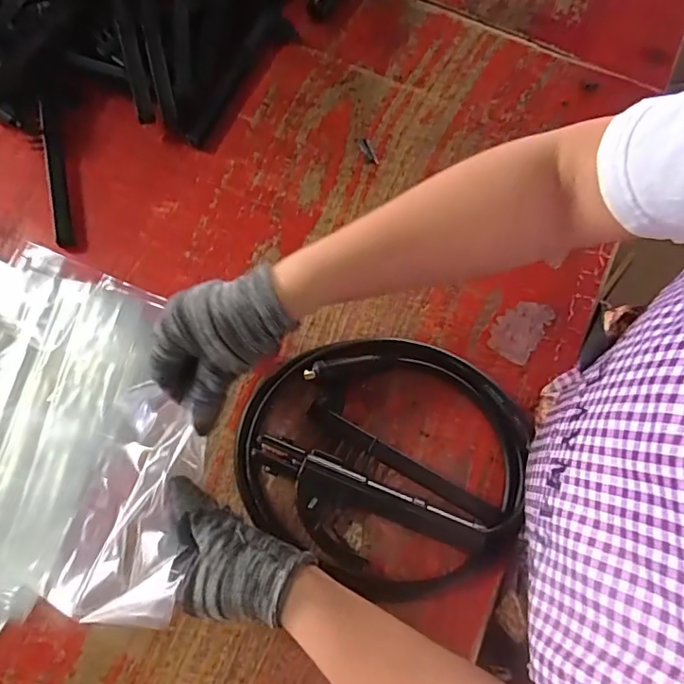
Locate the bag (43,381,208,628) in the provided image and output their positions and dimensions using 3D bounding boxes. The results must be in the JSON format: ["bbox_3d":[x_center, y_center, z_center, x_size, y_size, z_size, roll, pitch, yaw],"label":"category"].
[{"bbox_3d":[-0.154,0.111,0.396,0.107,0.021,0.163,0,65,23],"label":"bag"}]

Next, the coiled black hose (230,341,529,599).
[{"bbox_3d":[0.036,0.092,0.456,0.238,0.032,0.201,27,76,6],"label":"coiled black hose"}]

